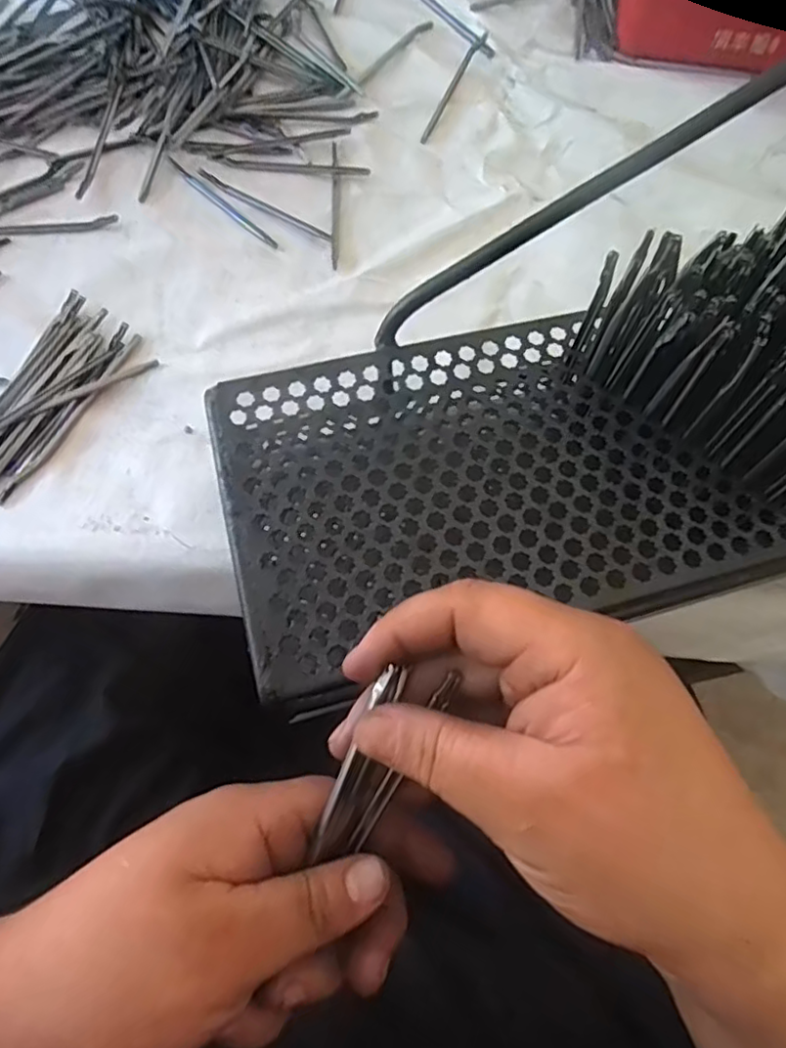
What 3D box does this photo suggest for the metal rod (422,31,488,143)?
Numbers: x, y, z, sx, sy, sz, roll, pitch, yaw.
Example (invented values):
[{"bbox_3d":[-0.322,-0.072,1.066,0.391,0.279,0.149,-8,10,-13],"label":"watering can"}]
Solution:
[{"bbox_3d":[0.050,-0.352,0.503,0.009,0.007,0.133,23,72,8],"label":"metal rod"}]

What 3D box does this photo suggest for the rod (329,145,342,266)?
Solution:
[{"bbox_3d":[-0.042,-0.234,0.461,0.007,0.004,0.113,-1,70,0],"label":"rod"}]

